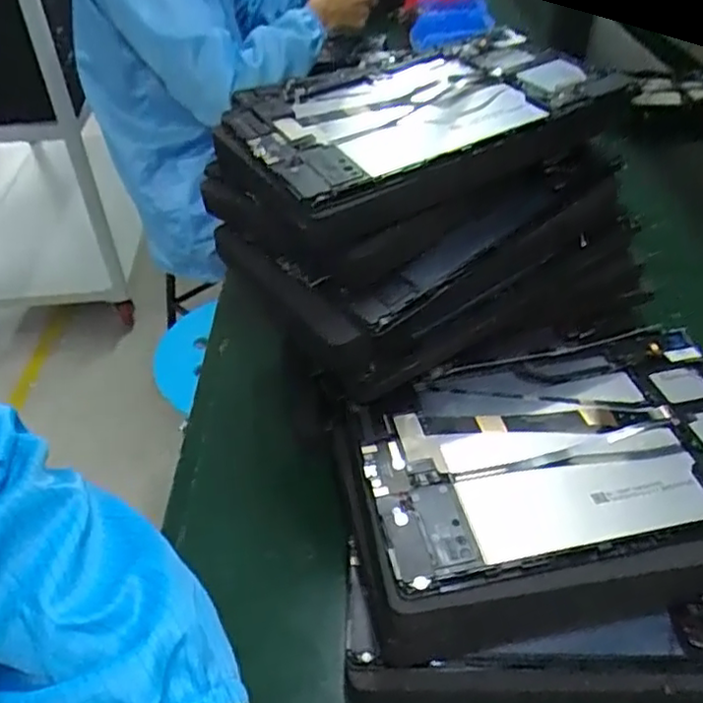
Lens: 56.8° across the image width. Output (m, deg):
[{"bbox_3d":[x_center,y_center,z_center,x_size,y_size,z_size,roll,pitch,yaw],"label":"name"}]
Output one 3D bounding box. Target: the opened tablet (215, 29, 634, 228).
[{"bbox_3d":[0.042,-0.162,0.435,0.247,0.019,0.159,-26,46,-18],"label":"opened tablet"}]

